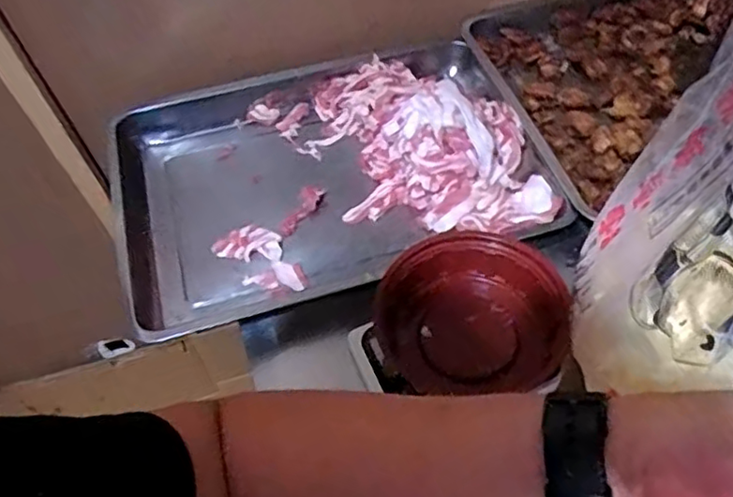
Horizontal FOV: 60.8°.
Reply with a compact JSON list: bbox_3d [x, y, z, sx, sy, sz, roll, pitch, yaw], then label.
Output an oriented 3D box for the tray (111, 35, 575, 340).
[{"bbox_3d":[-0.050,-0.113,0.725,0.481,0.090,0.346,-18,55,-8],"label":"tray"}]

